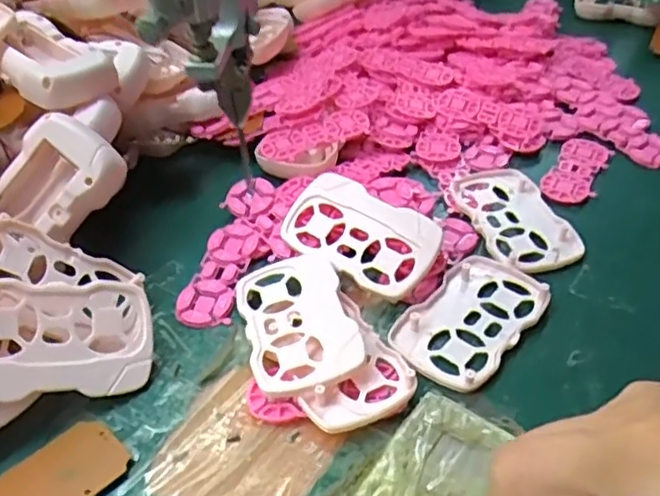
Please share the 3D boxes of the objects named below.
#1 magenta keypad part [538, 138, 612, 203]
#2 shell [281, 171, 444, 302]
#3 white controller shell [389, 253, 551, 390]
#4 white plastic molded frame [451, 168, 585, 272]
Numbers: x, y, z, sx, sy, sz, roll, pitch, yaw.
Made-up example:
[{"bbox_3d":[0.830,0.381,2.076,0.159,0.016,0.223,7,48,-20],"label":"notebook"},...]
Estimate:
[{"bbox_3d":[0.165,-0.052,0.434,0.033,0.007,0.069,24,49,19],"label":"magenta keypad part"},{"bbox_3d":[0.018,-0.008,0.373,0.086,0.014,0.054,29,73,20],"label":"shell"},{"bbox_3d":[0.075,0.035,0.343,0.056,0.007,0.090,30,51,23],"label":"white controller shell"},{"bbox_3d":[0.112,-0.021,0.397,0.051,0.006,0.089,-12,48,-16],"label":"white plastic molded frame"}]

